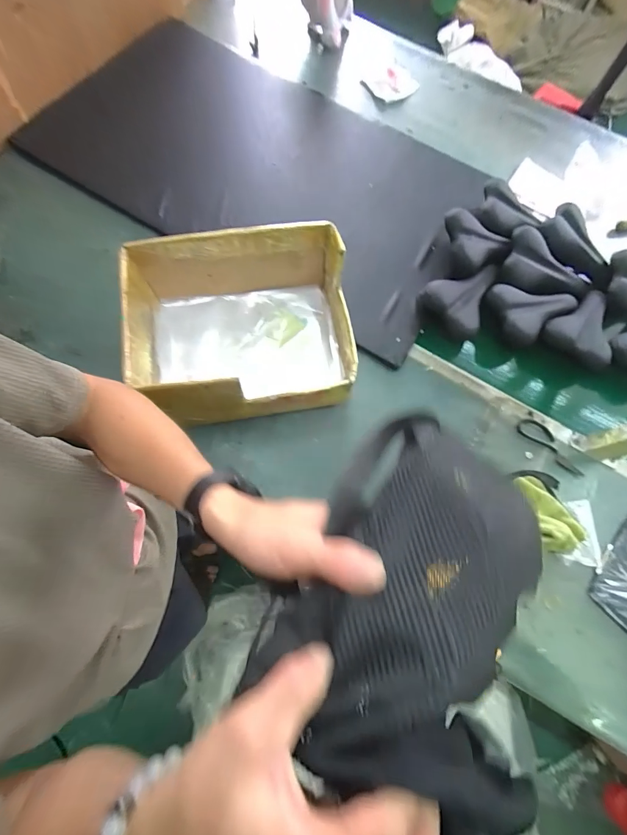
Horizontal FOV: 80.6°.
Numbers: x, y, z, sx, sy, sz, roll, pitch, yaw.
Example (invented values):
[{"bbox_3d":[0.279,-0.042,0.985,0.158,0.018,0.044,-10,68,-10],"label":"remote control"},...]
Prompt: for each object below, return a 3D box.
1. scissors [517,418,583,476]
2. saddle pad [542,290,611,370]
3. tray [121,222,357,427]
[{"bbox_3d":[0.545,0.065,0.846,0.167,0.008,0.050,43,78,10],"label":"scissors"},{"bbox_3d":[0.668,-0.239,0.901,0.152,0.048,0.224,33,77,8],"label":"saddle pad"},{"bbox_3d":[-0.132,-0.174,0.753,0.410,0.221,0.303,-9,73,-6],"label":"tray"}]

